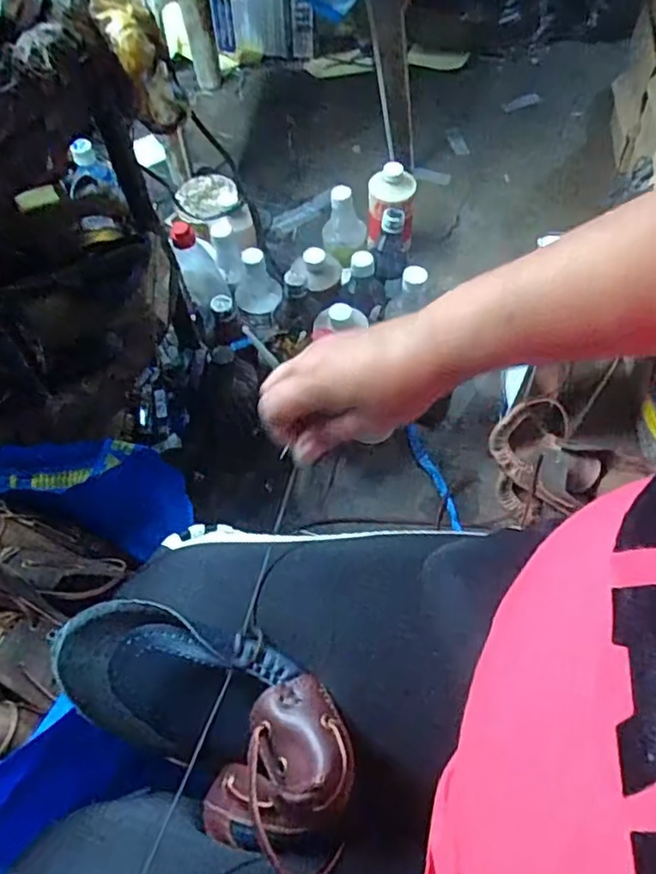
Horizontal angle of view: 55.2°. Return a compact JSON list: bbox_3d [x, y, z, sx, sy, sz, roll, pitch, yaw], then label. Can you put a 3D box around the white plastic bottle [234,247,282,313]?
[{"bbox_3d":[-0.100,-0.220,0.867,0.065,0.102,0.052,-5,60,0],"label":"white plastic bottle"}]

